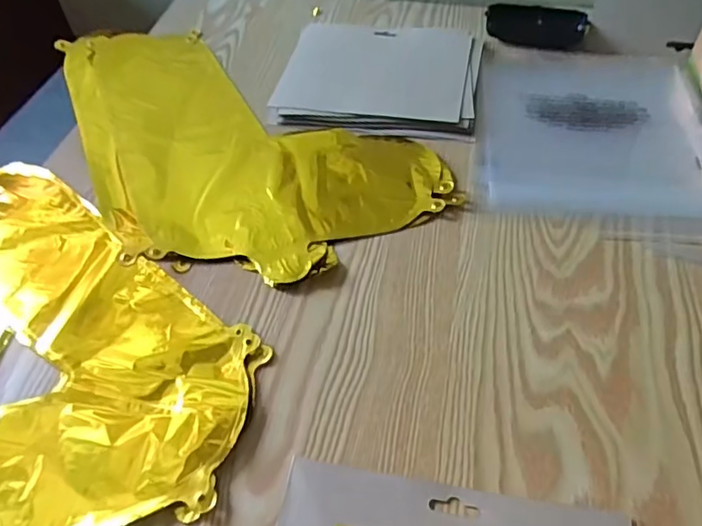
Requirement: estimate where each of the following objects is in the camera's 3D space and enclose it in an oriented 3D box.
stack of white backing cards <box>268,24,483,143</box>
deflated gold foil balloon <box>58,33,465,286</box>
[{"bbox_3d":[0.030,-0.200,0.602,0.204,0.014,0.179,6,50,9],"label":"stack of white backing cards"},{"bbox_3d":[-0.146,-0.121,0.546,0.446,0.017,0.235,34,59,28],"label":"deflated gold foil balloon"}]

